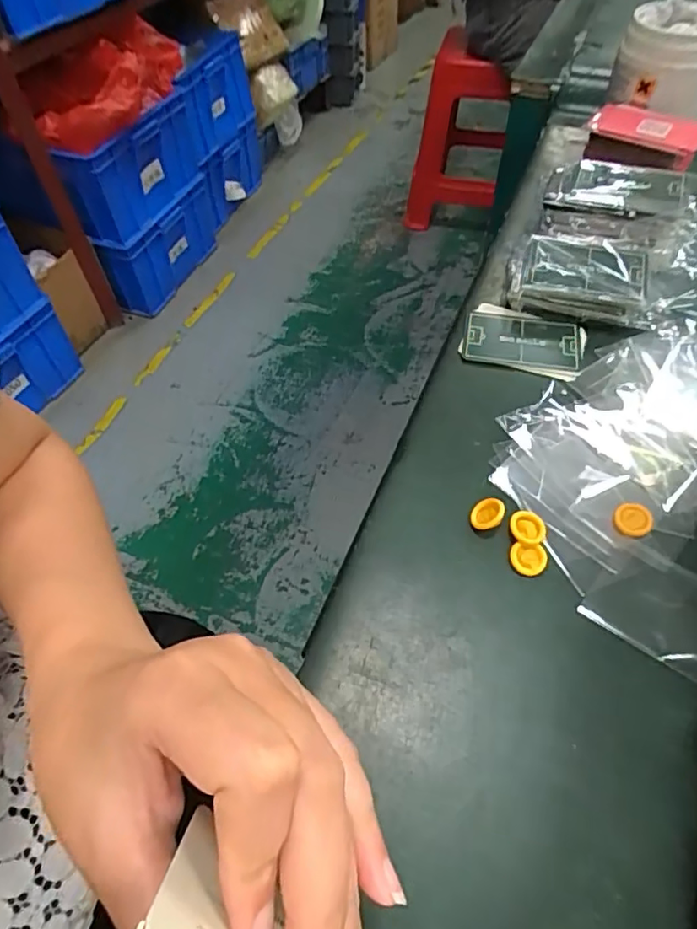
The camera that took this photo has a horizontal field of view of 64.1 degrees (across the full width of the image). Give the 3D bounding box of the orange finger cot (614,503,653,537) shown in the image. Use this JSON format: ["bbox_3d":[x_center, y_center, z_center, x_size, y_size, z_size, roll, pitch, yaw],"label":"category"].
[{"bbox_3d":[0.165,0.032,0.323,0.020,0.005,0.022,-1,54,1],"label":"orange finger cot"}]

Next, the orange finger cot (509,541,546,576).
[{"bbox_3d":[0.101,0.053,0.310,0.020,0.005,0.018,4,54,5],"label":"orange finger cot"}]

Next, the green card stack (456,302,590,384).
[{"bbox_3d":[0.131,-0.092,0.419,0.087,0.009,0.061,15,56,13],"label":"green card stack"}]

